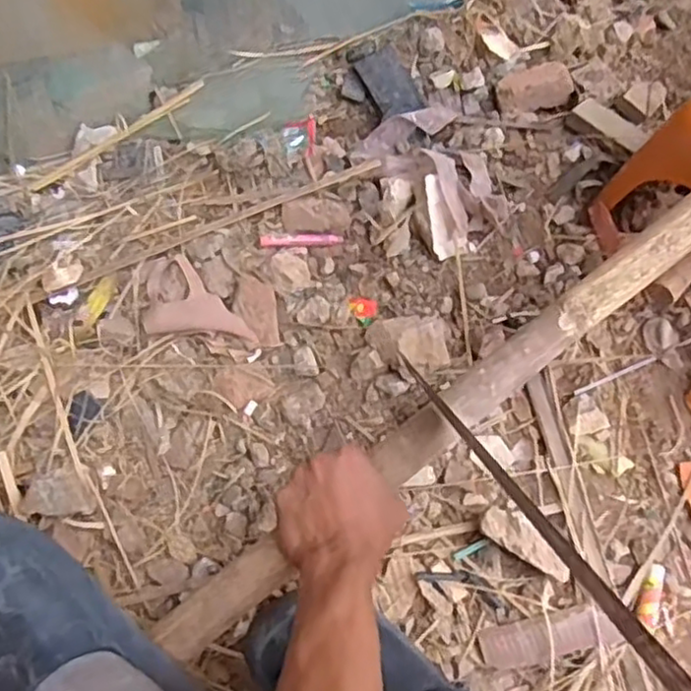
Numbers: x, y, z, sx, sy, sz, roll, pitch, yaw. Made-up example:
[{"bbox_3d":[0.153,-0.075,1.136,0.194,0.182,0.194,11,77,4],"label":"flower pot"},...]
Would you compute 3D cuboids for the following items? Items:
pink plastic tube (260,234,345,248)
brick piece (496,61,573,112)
[{"bbox_3d":[-0.052,-0.127,0.827,0.101,0.013,0.013,-4,69,-16],"label":"pink plastic tube"},{"bbox_3d":[0.249,-0.338,0.895,0.088,0.033,0.050,-9,70,-2],"label":"brick piece"}]

